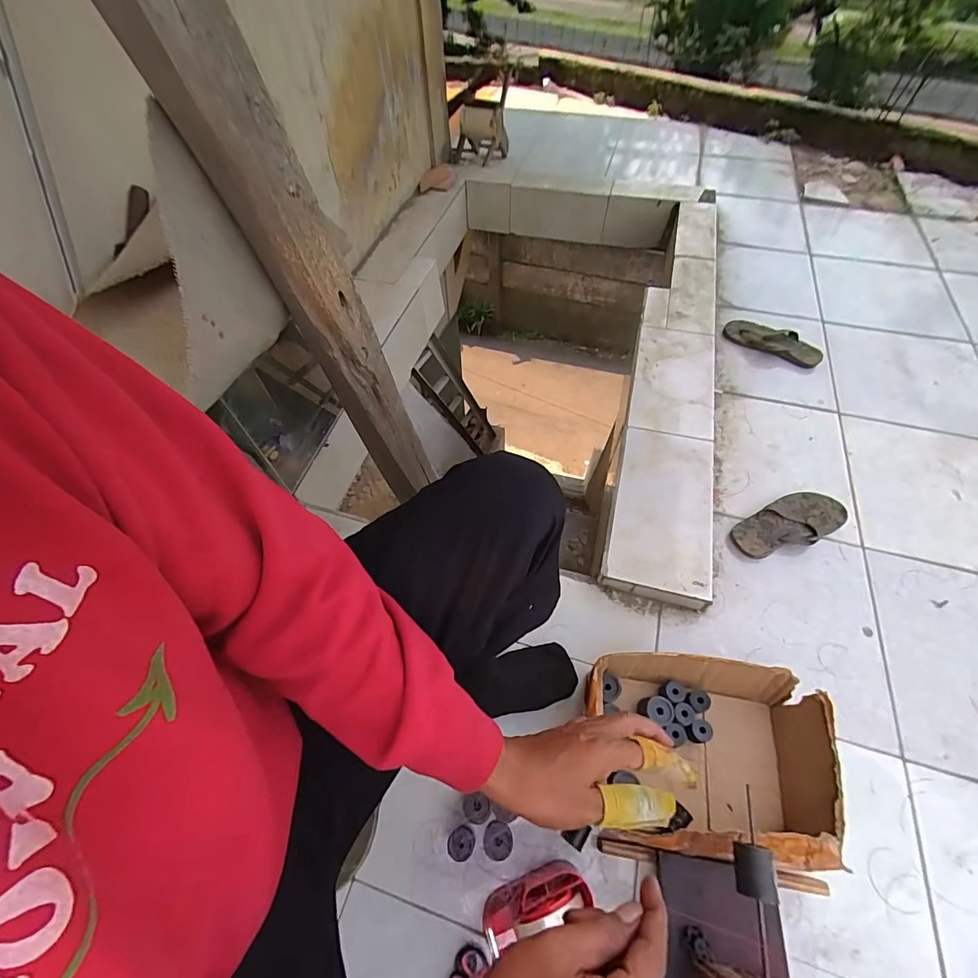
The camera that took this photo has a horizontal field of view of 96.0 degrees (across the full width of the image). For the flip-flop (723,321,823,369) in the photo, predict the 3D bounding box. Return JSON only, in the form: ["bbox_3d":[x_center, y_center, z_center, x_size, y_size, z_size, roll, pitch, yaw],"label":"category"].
[{"bbox_3d":[0.821,-0.422,1.282,0.266,0.044,0.094,25,62,20],"label":"flip-flop"}]

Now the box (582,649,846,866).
[{"bbox_3d":[0.332,0.401,0.683,0.357,0.135,0.255,2,57,6],"label":"box"}]

